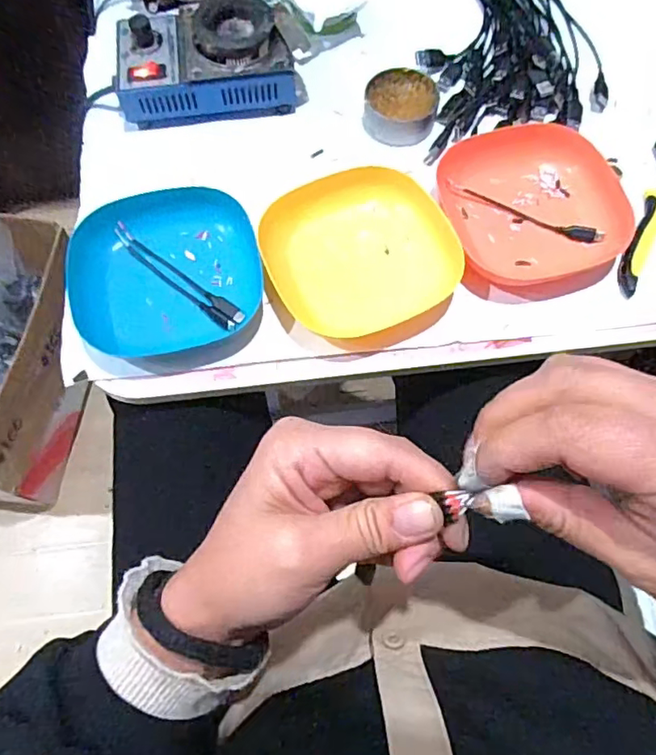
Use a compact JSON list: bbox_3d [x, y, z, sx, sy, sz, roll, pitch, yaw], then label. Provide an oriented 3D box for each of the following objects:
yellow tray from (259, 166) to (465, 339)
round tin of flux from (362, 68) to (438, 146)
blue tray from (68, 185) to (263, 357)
[{"bbox_3d":[0.023,-0.097,0.433,0.133,0.033,0.124,-22,70,-8],"label":"yellow tray"},{"bbox_3d":[0.064,-0.237,0.495,0.062,0.021,0.067,0,69,0],"label":"round tin of flux"},{"bbox_3d":[-0.122,-0.081,0.434,0.134,0.038,0.128,-12,69,-5],"label":"blue tray"}]

